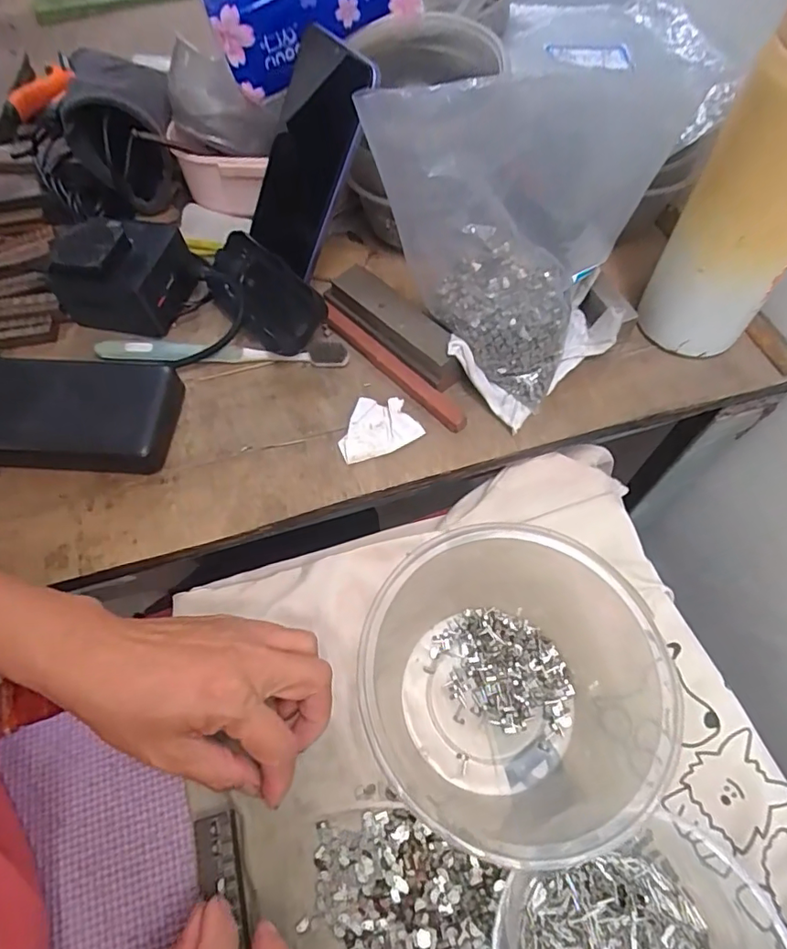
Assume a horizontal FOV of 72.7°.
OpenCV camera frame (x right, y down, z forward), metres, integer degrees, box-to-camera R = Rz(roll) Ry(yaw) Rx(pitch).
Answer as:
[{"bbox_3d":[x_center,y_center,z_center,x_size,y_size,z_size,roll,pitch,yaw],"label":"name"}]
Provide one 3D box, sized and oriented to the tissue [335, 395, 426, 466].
[{"bbox_3d":[-0.012,-0.032,0.352,0.053,0.009,0.038,-21,63,-9],"label":"tissue"}]

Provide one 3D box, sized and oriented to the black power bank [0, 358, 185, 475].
[{"bbox_3d":[-0.225,-0.043,0.351,0.154,0.031,0.073,2,62,3],"label":"black power bank"}]

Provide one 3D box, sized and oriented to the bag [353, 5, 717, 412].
[{"bbox_3d":[0.065,-0.148,0.323,0.142,0.164,0.112,36,69,19],"label":"bag"}]

